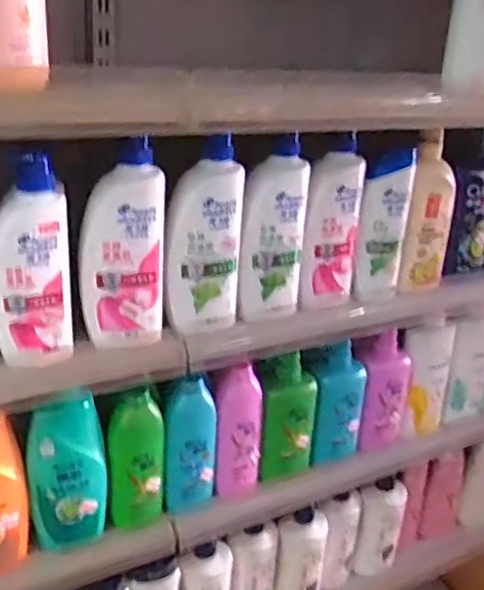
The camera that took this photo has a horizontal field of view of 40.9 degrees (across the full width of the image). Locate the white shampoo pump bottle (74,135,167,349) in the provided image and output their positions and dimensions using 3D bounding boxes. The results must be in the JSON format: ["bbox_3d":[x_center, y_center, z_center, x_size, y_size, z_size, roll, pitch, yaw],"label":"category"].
[{"bbox_3d":[-0.130,-0.053,0.701,0.092,0.215,0.046,2,25,-6],"label":"white shampoo pump bottle"}]

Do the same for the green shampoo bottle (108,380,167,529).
[{"bbox_3d":[-0.132,0.208,0.820,0.070,0.190,0.040,1,25,-8],"label":"green shampoo bottle"}]

